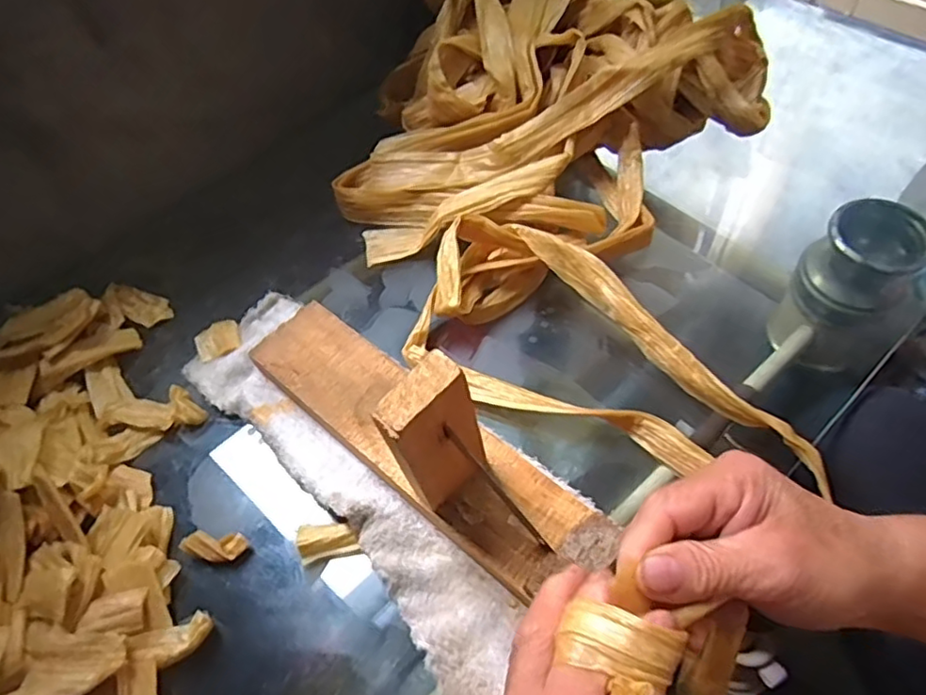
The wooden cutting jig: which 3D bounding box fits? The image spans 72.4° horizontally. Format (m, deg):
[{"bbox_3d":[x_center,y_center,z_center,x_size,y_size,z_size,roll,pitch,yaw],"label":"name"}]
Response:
[{"bbox_3d":[-0.029,0.031,0.343,0.261,0.119,0.060,36,65,25],"label":"wooden cutting jig"}]

